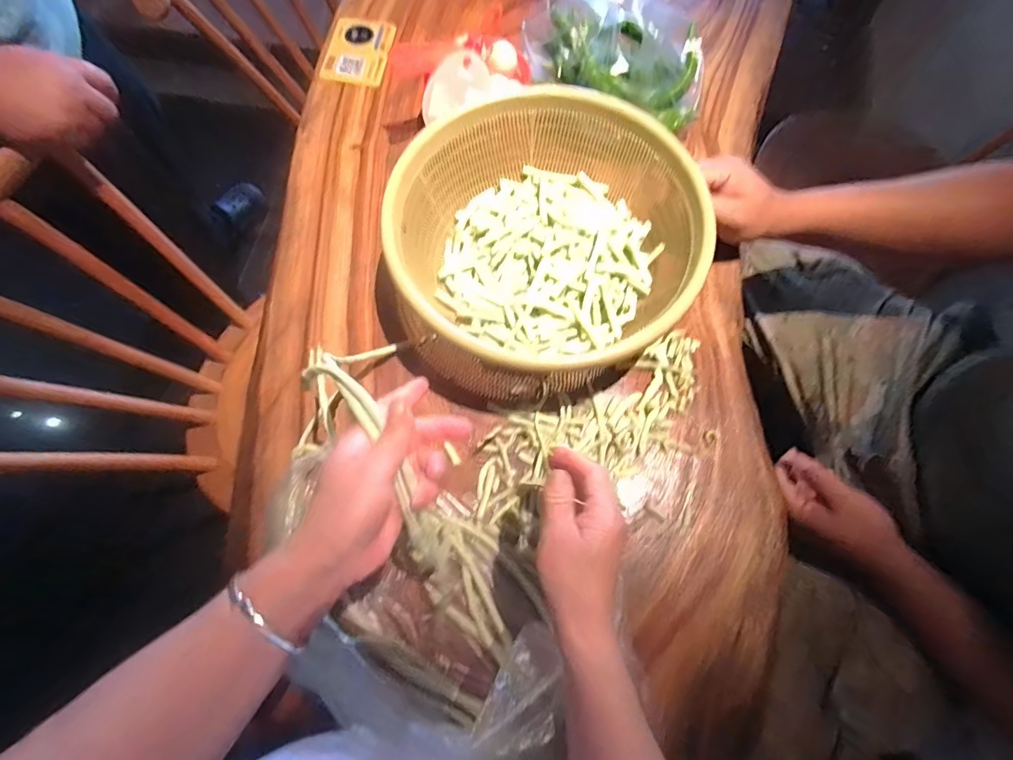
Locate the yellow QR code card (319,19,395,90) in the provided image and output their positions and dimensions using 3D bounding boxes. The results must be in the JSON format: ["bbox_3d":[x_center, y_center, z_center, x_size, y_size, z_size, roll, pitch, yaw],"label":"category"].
[{"bbox_3d":[-0.216,-0.478,0.675,0.087,0.006,0.111,10,78,-2],"label":"yellow QR code card"}]

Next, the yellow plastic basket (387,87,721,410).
[{"bbox_3d":[0.037,-0.144,0.505,0.305,0.117,0.300,0,72,0],"label":"yellow plastic basket"}]

